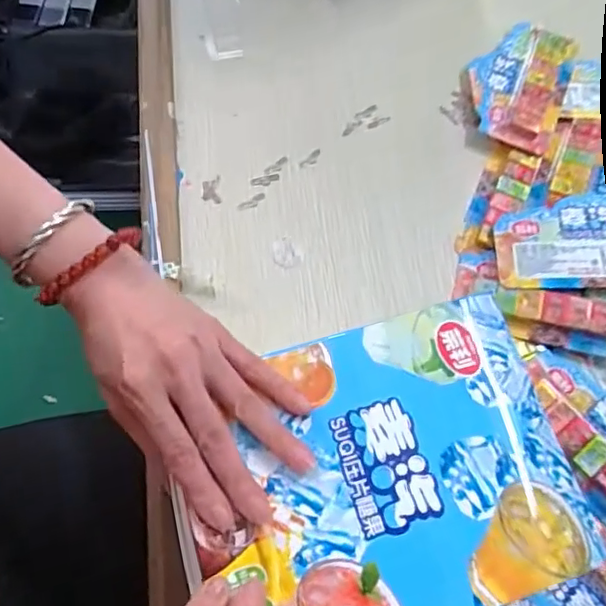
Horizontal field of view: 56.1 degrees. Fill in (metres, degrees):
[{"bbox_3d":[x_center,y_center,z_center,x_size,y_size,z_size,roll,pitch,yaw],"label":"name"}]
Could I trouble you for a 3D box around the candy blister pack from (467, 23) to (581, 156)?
[{"bbox_3d":[0.192,-0.197,0.506,0.081,0.011,0.131,19,71,9],"label":"candy blister pack"}]

